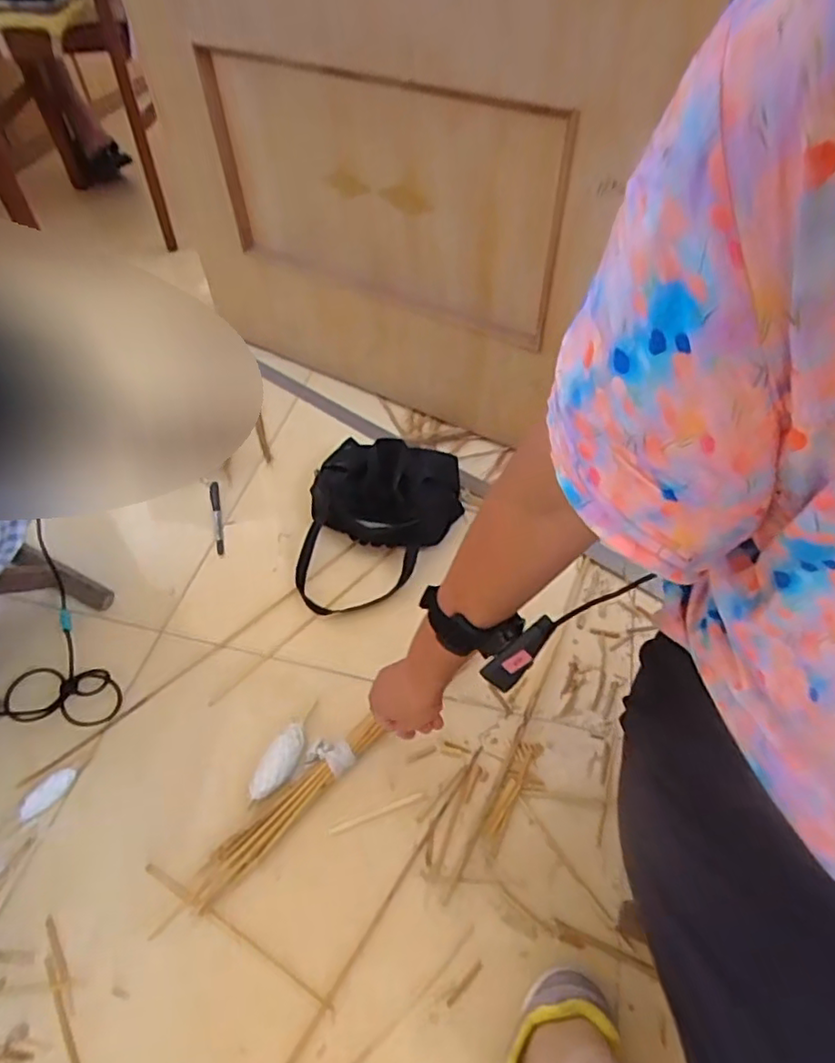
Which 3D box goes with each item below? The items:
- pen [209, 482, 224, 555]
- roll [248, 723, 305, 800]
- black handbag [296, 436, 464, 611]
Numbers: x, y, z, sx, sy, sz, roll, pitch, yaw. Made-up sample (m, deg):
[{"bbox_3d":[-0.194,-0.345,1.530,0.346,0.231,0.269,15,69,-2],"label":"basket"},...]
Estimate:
[{"bbox_3d":[-0.304,-0.024,0.941,0.014,0.014,0.135,-12,52,-8],"label":"pen"},{"bbox_3d":[-0.151,0.259,0.692,0.033,0.032,0.087,22,55,18],"label":"roll"},{"bbox_3d":[-0.051,-0.028,0.897,0.224,0.072,0.298,1,51,2],"label":"black handbag"}]

